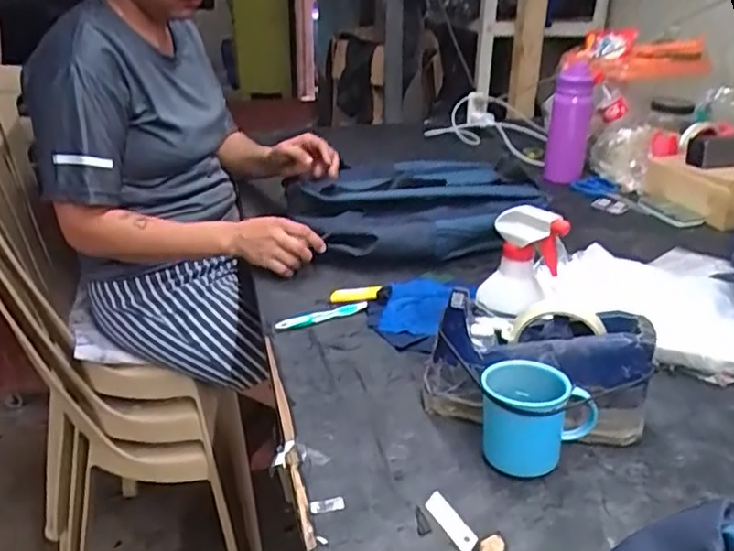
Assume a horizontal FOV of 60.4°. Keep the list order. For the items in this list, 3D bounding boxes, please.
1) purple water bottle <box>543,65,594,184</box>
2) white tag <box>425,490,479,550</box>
[{"bbox_3d":[0.402,-0.299,1.253,0.069,0.220,0.068,13,30,22],"label":"purple water bottle"},{"bbox_3d":[0.070,0.205,0.520,0.021,0.005,0.064,-13,30,-25],"label":"white tag"}]

